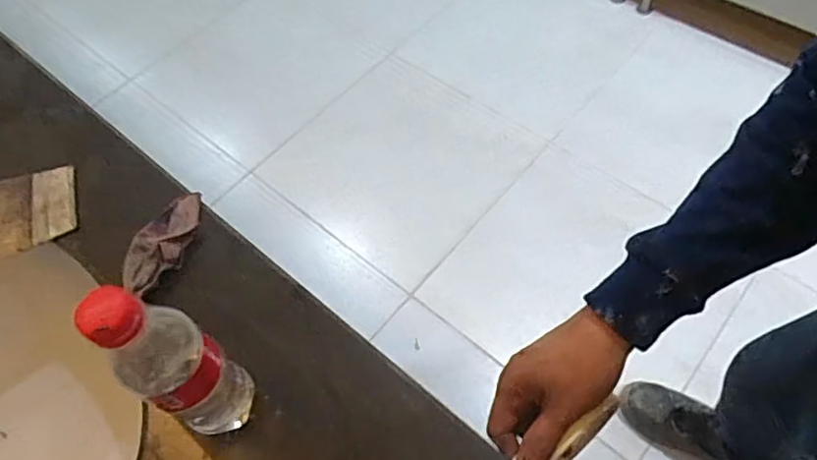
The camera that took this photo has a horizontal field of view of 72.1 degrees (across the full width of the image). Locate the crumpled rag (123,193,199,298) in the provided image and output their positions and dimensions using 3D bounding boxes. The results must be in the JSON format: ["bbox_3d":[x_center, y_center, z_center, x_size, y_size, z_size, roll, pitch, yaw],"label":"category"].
[{"bbox_3d":[-0.234,0.006,0.524,0.053,0.025,0.108,15,61,13],"label":"crumpled rag"}]

